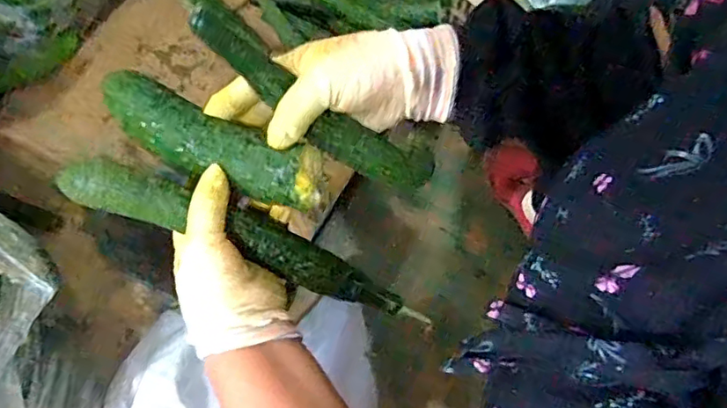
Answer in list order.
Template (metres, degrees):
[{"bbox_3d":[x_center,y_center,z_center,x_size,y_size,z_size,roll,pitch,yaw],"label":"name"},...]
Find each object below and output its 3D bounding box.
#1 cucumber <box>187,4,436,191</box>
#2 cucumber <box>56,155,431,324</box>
[{"bbox_3d":[-0.033,-0.064,0.393,0.194,0.025,0.032,34,67,-23],"label":"cucumber"},{"bbox_3d":[-0.081,0.027,0.415,0.278,0.032,0.033,24,68,-10],"label":"cucumber"}]

